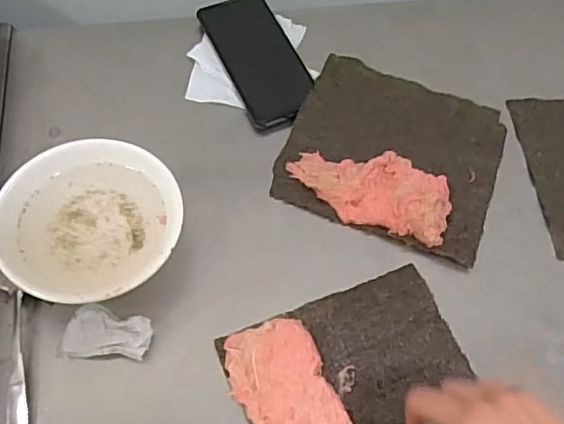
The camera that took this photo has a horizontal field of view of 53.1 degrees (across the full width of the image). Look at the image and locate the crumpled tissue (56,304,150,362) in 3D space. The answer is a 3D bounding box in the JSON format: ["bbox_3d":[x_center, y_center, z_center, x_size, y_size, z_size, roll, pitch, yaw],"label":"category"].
[{"bbox_3d":[-0.137,0.093,0.442,0.068,0.016,0.041,3,61,-1],"label":"crumpled tissue"}]

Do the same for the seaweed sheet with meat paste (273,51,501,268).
[{"bbox_3d":[0.109,-0.062,0.538,0.194,0.022,0.173,21,62,8],"label":"seaweed sheet with meat paste"}]

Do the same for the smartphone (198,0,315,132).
[{"bbox_3d":[-0.025,-0.162,0.588,0.073,0.015,0.166,-22,64,-15],"label":"smartphone"}]

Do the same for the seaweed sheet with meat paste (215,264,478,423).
[{"bbox_3d":[0.069,0.155,0.427,0.181,0.011,0.199,-19,64,-13],"label":"seaweed sheet with meat paste"}]

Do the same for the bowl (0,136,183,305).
[{"bbox_3d":[-0.156,0.013,0.470,0.140,0.047,0.143,1,61,-3],"label":"bowl"}]

